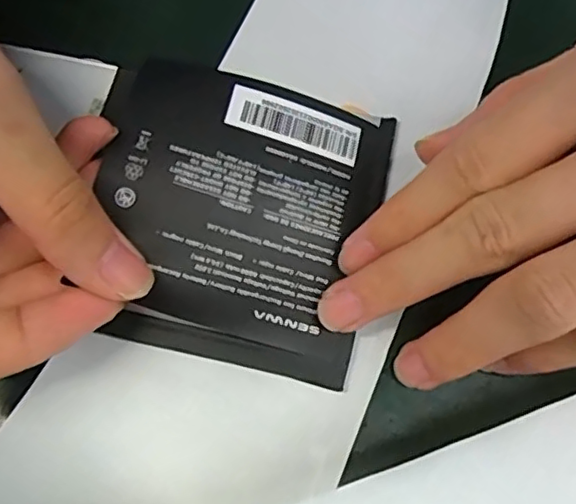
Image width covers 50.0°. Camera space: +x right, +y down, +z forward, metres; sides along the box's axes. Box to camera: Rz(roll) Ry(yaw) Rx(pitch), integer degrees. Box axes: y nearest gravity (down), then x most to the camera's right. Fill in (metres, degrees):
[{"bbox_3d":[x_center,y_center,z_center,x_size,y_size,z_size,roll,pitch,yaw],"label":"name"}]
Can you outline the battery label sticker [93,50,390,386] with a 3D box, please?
[{"bbox_3d":[-0.017,-0.012,0.187,0.086,0.013,0.086,15,76,-10],"label":"battery label sticker"}]

